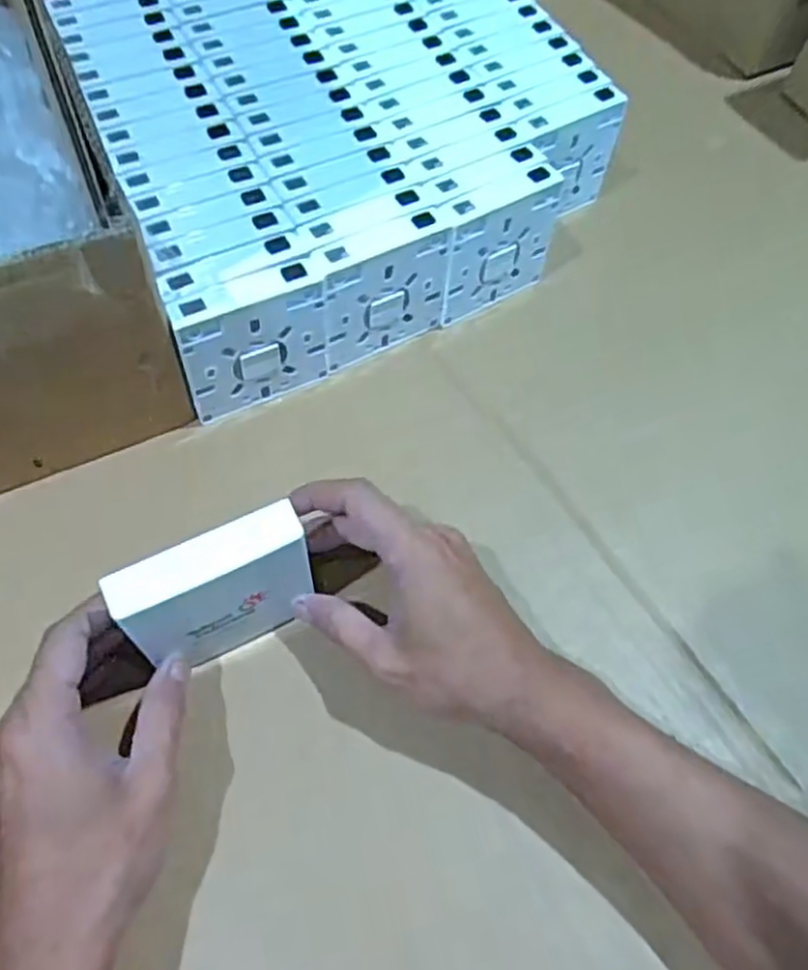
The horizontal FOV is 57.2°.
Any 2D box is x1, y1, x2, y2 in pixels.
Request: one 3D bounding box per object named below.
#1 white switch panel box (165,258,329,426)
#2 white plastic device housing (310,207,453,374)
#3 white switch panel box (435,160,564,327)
[{"bbox_3d":[-0.088,-0.082,0.436,0.085,0.089,0.020,-23,61,-15],"label":"white switch panel box"},{"bbox_3d":[-0.014,-0.118,0.462,0.086,0.089,0.019,-27,62,-17],"label":"white plastic device housing"},{"bbox_3d":[0.060,-0.155,0.488,0.086,0.089,0.022,-27,62,-17],"label":"white switch panel box"}]

